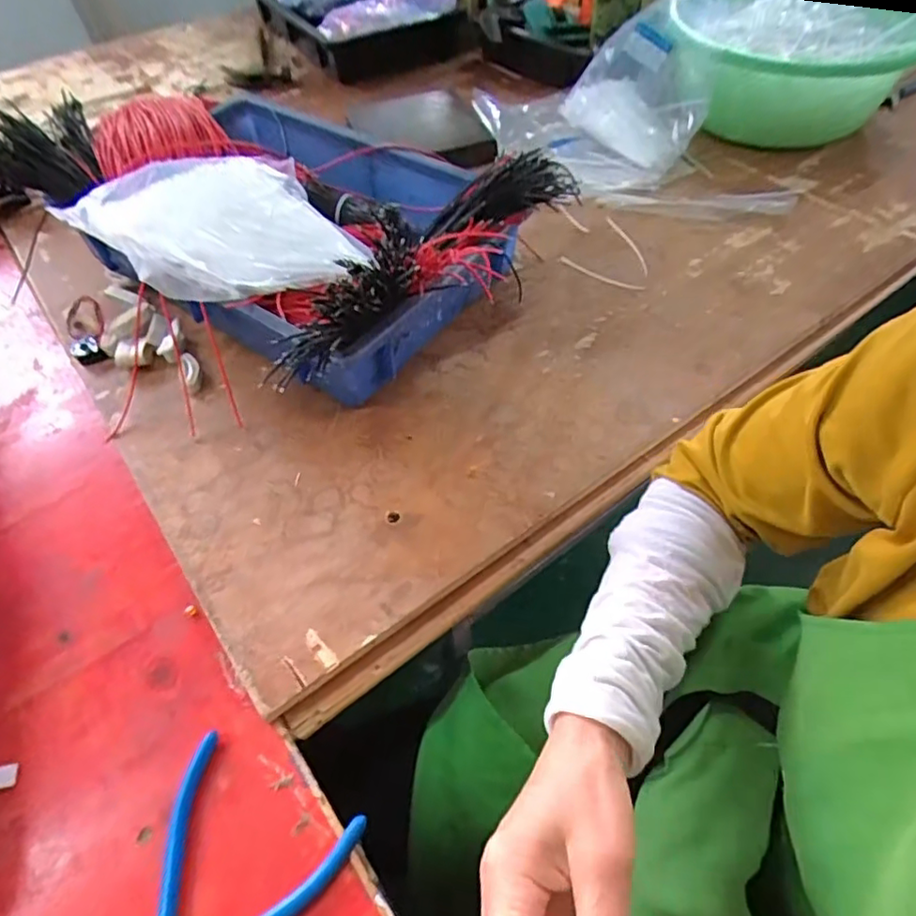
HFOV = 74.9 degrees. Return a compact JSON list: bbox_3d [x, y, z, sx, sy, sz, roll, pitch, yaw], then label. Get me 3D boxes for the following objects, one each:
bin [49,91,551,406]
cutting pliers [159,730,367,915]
[{"bbox_3d":[-0.172,-0.249,0.594,0.458,0.146,0.313,34,63,24],"label":"bin"},{"bbox_3d":[-0.139,0.249,0.337,0.114,0.012,0.139,21,59,17],"label":"cutting pliers"}]

